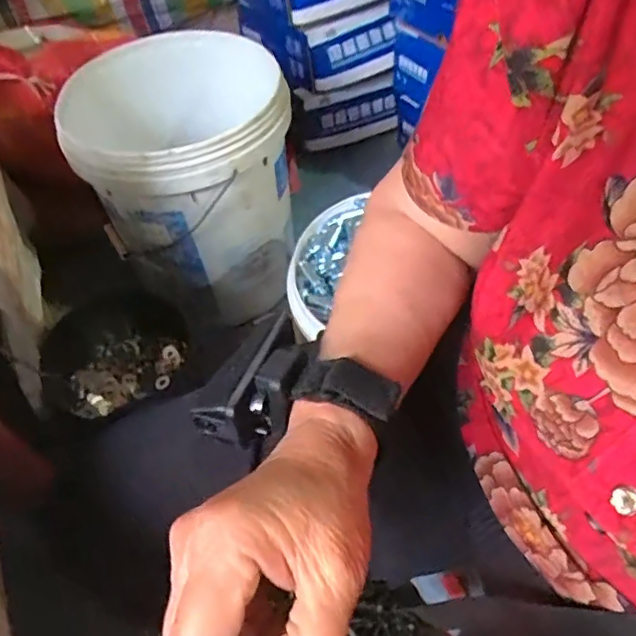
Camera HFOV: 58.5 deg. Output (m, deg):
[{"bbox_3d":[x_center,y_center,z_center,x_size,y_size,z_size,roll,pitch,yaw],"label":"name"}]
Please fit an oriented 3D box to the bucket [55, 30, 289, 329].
[{"bbox_3d":[-0.204,-0.208,0.903,0.283,0.359,0.311,-2,52,2],"label":"bucket"}]

